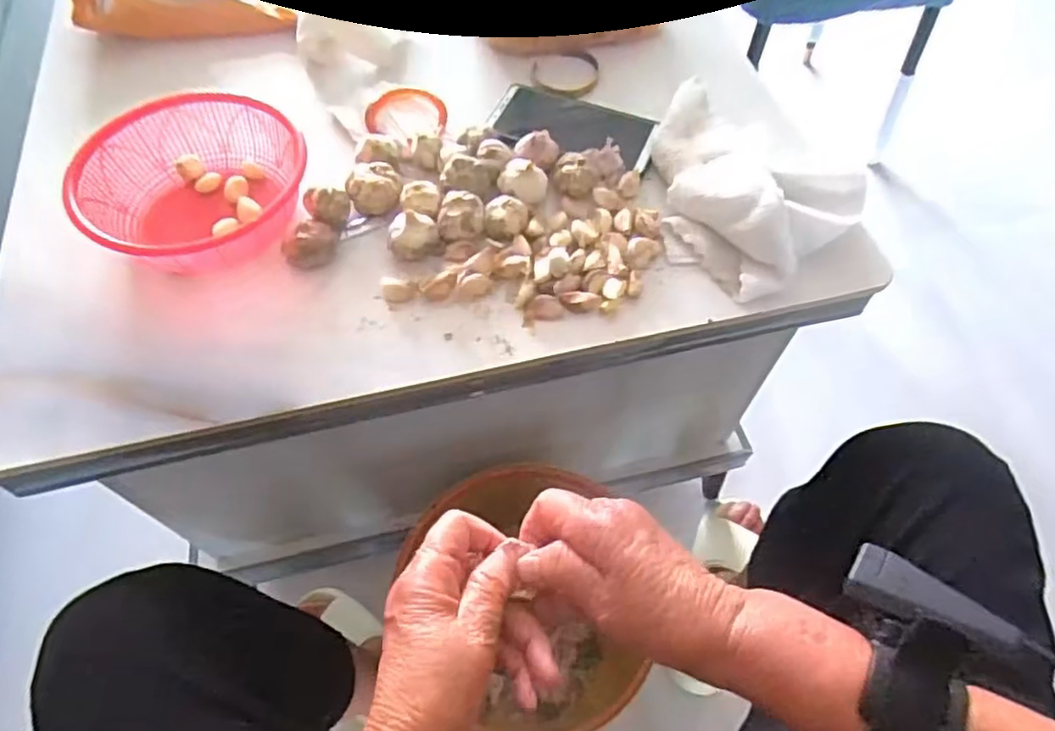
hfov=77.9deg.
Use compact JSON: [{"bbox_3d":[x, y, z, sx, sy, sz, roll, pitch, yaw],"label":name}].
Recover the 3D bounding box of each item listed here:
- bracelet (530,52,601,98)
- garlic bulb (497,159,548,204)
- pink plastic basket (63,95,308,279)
[{"bbox_3d":[0.040,-0.287,0.649,0.068,0.012,0.068,1,59,-1],"label":"bracelet"},{"bbox_3d":[-0.004,-0.158,0.539,0.039,0.028,0.034,4,59,1],"label":"garlic bulb"},{"bbox_3d":[-0.270,-0.148,0.532,0.165,0.060,0.142,-34,65,-19],"label":"pink plastic basket"}]

